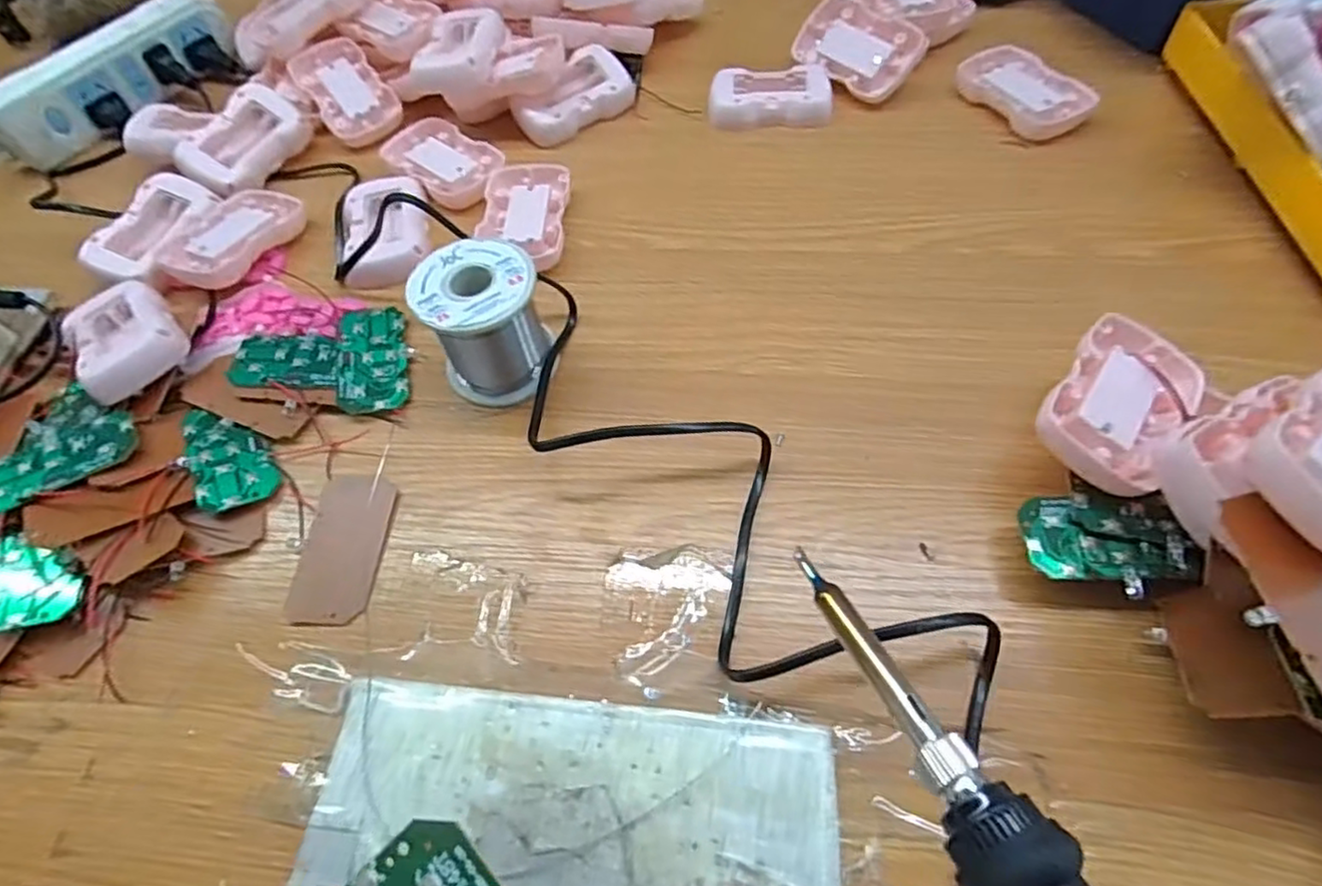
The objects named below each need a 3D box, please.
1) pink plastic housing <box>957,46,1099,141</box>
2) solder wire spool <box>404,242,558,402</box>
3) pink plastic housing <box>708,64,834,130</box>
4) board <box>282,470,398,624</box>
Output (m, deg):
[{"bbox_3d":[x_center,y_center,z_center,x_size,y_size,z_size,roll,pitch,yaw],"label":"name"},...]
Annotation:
[{"bbox_3d":[0.252,-0.244,0.458,0.057,0.013,0.090,-29,61,-12],"label":"pink plastic housing"},{"bbox_3d":[-0.092,-0.063,0.349,0.054,0.062,0.058,-2,58,3],"label":"solder wire spool"},{"bbox_3d":[0.079,-0.250,0.477,0.085,0.018,0.055,4,59,7],"label":"pink plastic housing"},{"bbox_3d":[-0.154,0.049,0.321,0.040,0.006,0.077,0,59,5],"label":"board"}]

